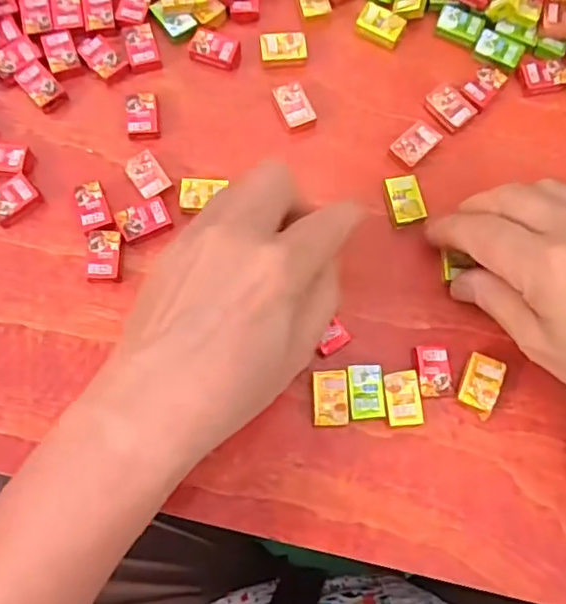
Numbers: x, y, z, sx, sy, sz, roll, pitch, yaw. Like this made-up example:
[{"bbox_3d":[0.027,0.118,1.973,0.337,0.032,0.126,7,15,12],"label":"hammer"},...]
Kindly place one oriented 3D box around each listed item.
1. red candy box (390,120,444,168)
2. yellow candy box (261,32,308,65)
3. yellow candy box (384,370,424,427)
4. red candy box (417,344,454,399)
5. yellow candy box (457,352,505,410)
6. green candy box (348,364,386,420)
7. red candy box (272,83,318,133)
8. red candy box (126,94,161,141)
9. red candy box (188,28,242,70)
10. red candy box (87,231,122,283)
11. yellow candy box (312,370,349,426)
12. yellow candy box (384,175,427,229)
[{"bbox_3d":[0.073,-0.087,0.325,0.016,0.007,0.029,44,78,9],"label":"red candy box"},{"bbox_3d":[0.000,-0.142,0.339,0.025,0.009,0.016,-7,76,-3],"label":"yellow candy box"},{"bbox_3d":[0.058,0.047,0.293,0.016,0.008,0.025,-5,76,-3],"label":"yellow candy box"},{"bbox_3d":[0.074,0.034,0.296,0.016,0.008,0.025,-8,76,-4],"label":"red candy box"},{"bbox_3d":[0.097,0.039,0.295,0.017,0.009,0.026,22,76,4],"label":"yellow candy box"},{"bbox_3d":[0.040,0.044,0.293,0.016,0.008,0.025,-3,76,-2],"label":"green candy box"},{"bbox_3d":[0.006,-0.106,0.331,0.016,0.009,0.024,-26,78,-8],"label":"red candy box"},{"bbox_3d":[-0.075,-0.100,0.325,0.017,0.009,0.024,-5,76,-3],"label":"red candy box"},{"bbox_3d":[-0.037,-0.141,0.337,0.027,0.008,0.019,16,76,2],"label":"red candy box"},{"bbox_3d":[-0.090,-0.023,0.305,0.017,0.006,0.026,-1,76,-2],"label":"red candy box"},{"bbox_3d":[0.023,0.047,0.293,0.016,0.009,0.026,-1,76,-2],"label":"yellow candy box"},{"bbox_3d":[0.064,-0.053,0.318,0.018,0.009,0.026,-9,76,-4],"label":"yellow candy box"}]

